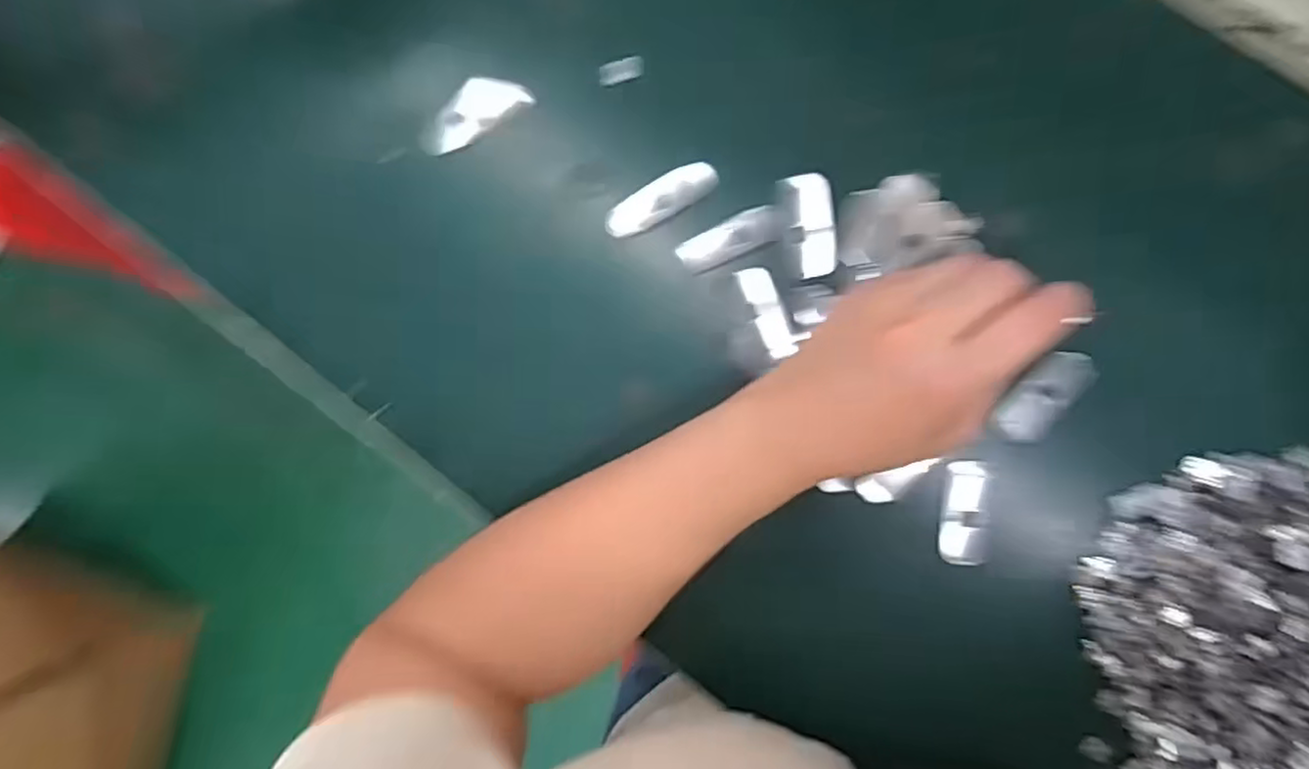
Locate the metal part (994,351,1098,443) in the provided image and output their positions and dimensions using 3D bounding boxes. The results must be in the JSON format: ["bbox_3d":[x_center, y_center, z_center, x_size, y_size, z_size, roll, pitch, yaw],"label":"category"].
[{"bbox_3d":[0.185,0.005,0.320,0.024,0.004,0.050,37,96,7],"label":"metal part"}]

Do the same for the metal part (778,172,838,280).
[{"bbox_3d":[0.074,-0.075,0.327,0.024,0.021,0.048,-8,89,9],"label":"metal part"}]

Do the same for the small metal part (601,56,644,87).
[{"bbox_3d":[-0.017,-0.161,0.349,0.023,0.008,0.010,-19,88,8],"label":"small metal part"}]

